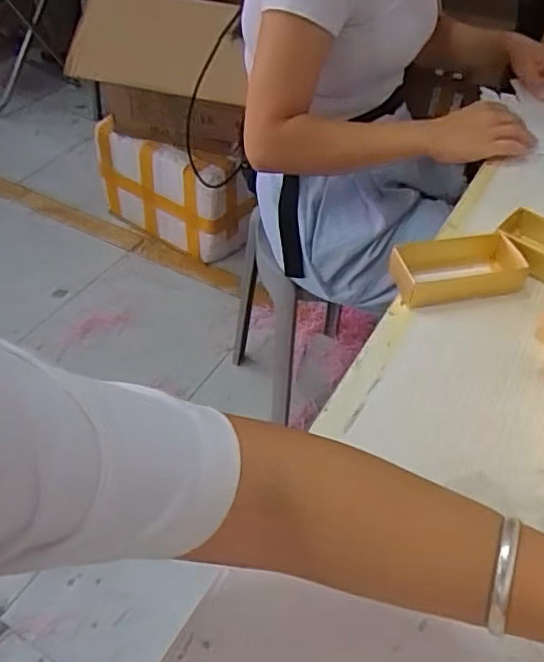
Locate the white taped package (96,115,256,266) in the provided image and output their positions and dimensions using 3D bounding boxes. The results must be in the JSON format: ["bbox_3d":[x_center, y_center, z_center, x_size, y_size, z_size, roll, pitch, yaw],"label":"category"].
[{"bbox_3d":[-0.284,-0.390,1.725,0.512,0.284,0.122,28,51,22],"label":"white taped package"}]

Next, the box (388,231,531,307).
[{"bbox_3d":[0.176,-0.063,0.595,0.129,0.036,0.062,-7,45,-6],"label":"box"}]

